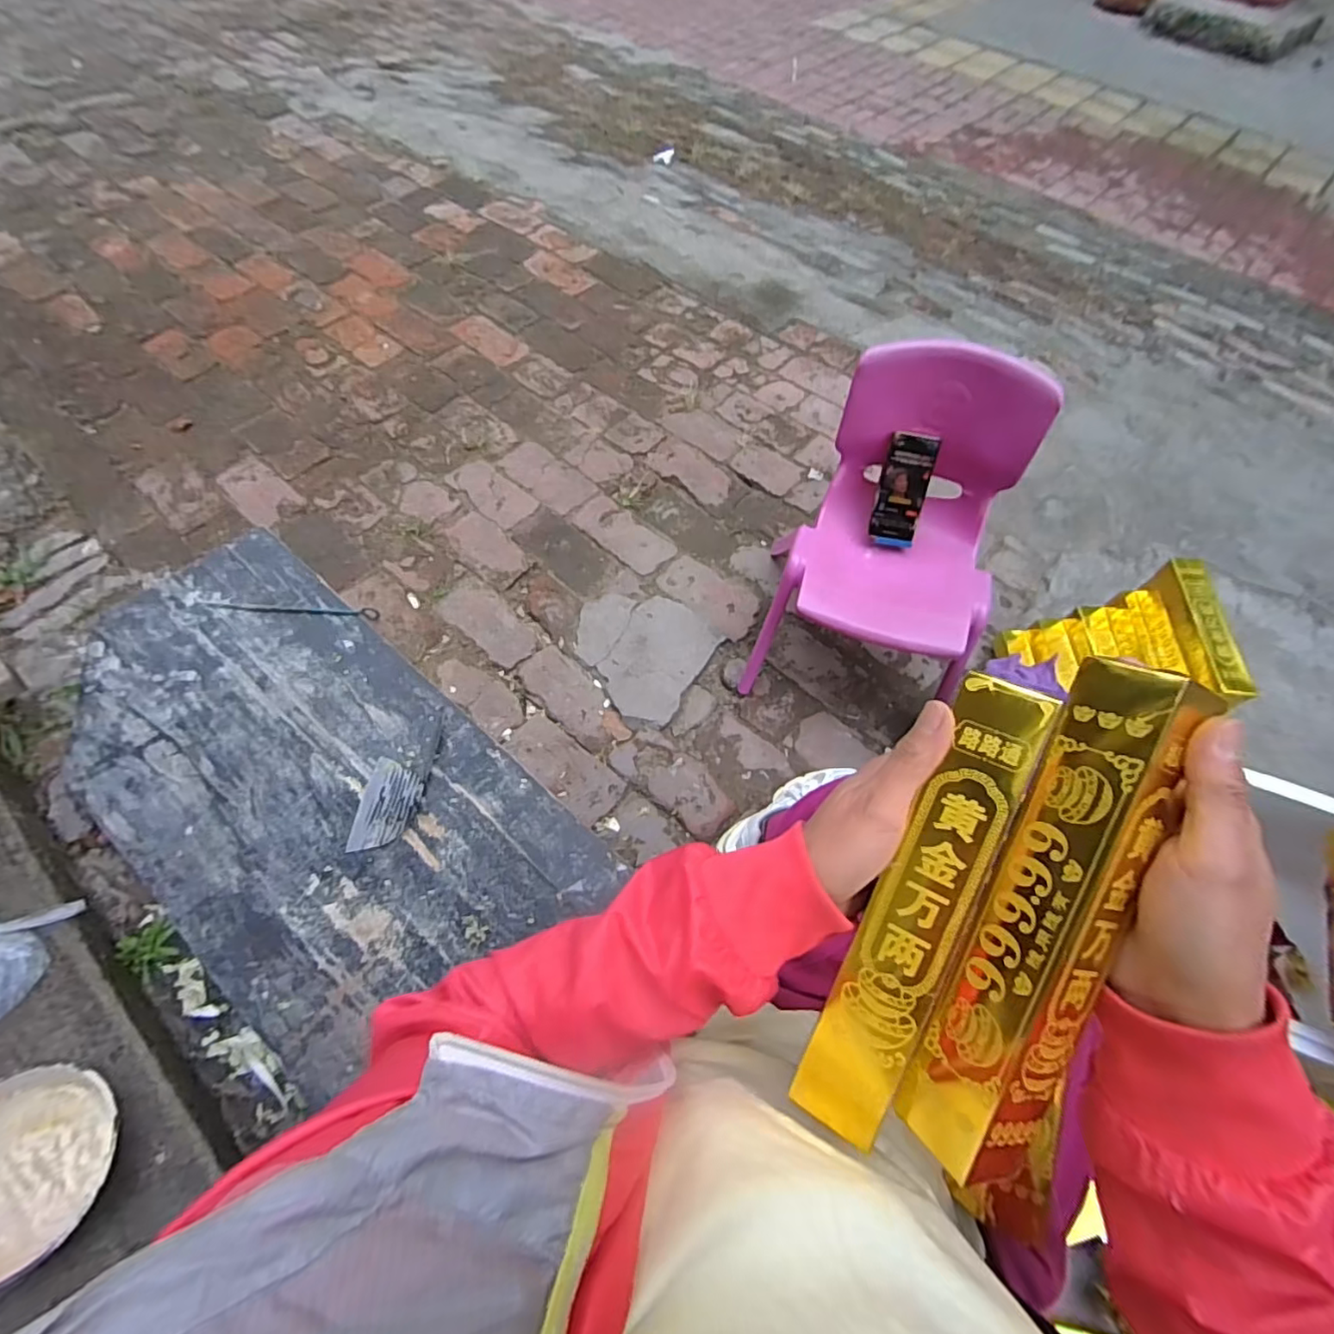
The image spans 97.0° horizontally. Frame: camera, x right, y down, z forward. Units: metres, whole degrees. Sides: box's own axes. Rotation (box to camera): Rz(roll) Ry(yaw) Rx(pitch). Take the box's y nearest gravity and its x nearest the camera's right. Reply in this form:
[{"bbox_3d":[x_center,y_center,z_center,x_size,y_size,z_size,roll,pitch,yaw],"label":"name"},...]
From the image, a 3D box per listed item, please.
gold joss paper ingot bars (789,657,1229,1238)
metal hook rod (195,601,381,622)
[{"bbox_3d":[0.151,0.117,0.268,0.093,0.056,0.252,22,95,8],"label":"gold joss paper ingot bars"},{"bbox_3d":[-0.730,-0.115,1.146,0.341,0.005,0.029,5,65,-6],"label":"metal hook rod"}]

